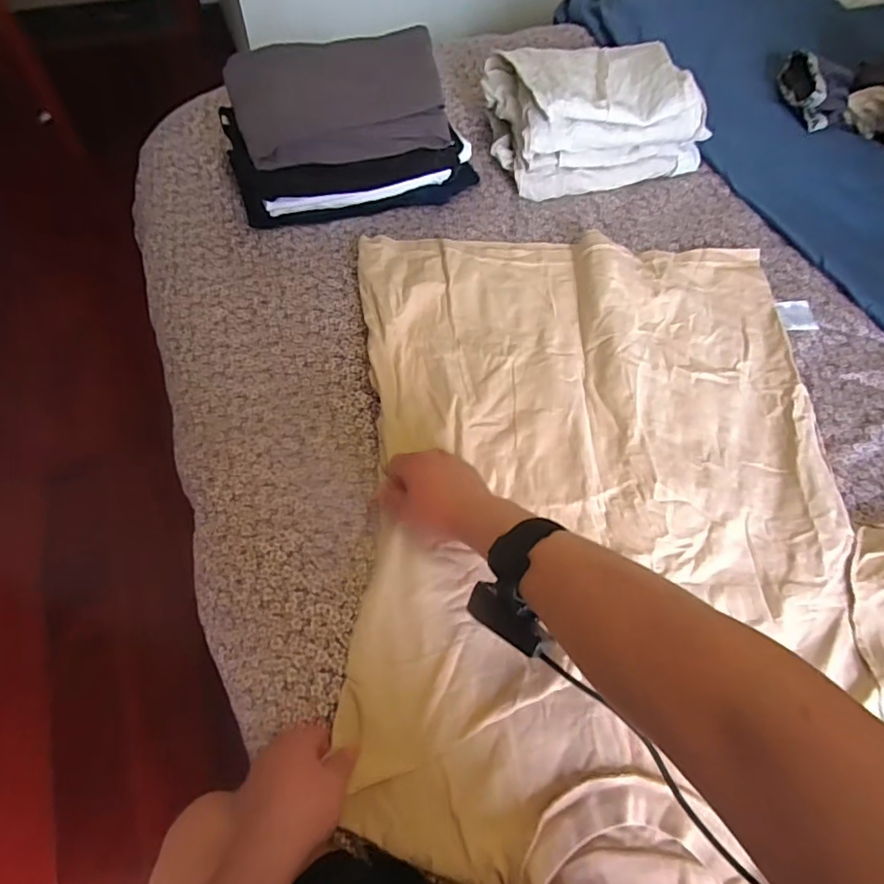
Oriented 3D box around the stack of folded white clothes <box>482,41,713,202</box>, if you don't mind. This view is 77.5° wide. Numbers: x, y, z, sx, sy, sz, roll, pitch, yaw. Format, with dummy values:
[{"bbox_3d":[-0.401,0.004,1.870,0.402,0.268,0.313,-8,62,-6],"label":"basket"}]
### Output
[{"bbox_3d":[0.219,-0.480,0.792,0.285,0.118,0.204,-9,62,-9],"label":"stack of folded white clothes"}]

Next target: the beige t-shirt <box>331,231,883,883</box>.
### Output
[{"bbox_3d":[0.214,0.042,0.555,0.587,0.032,0.660,0,62,-2],"label":"beige t-shirt"}]

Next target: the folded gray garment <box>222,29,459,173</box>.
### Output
[{"bbox_3d":[-0.128,-0.434,0.689,0.251,0.046,0.197,-16,63,-12],"label":"folded gray garment"}]

